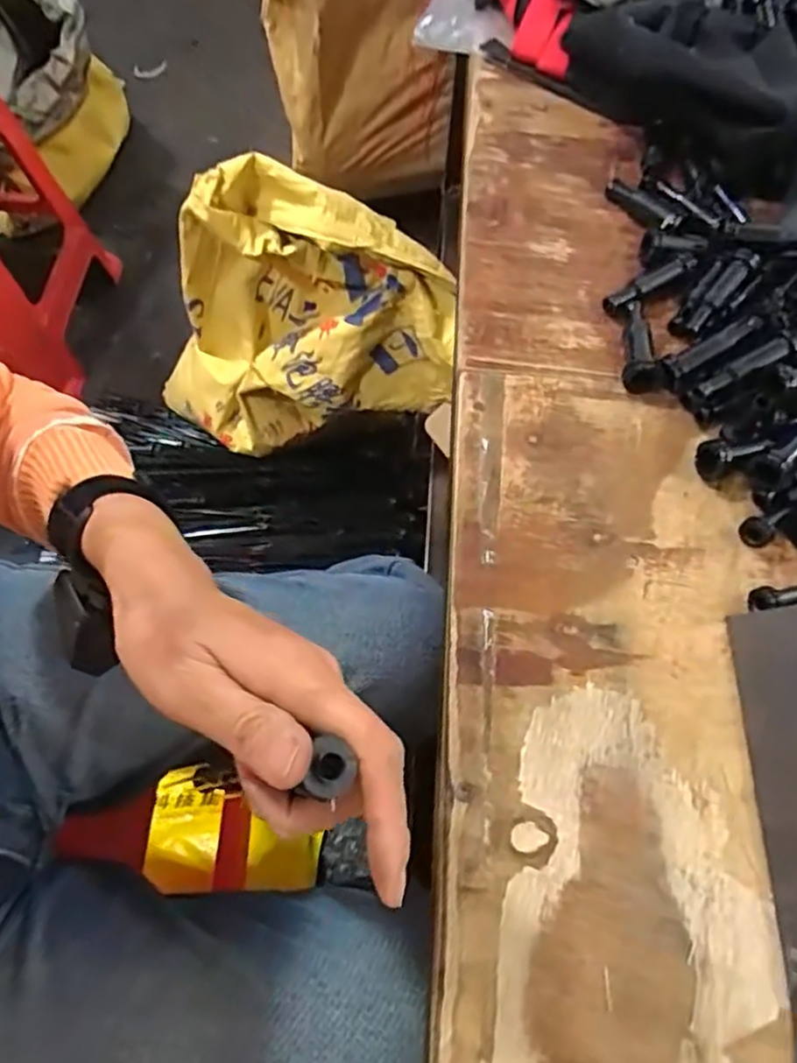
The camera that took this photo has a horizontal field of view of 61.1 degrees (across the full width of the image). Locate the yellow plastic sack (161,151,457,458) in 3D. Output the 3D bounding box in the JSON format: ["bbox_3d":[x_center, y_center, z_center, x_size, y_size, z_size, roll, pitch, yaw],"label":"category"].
[{"bbox_3d":[-0.145,-0.281,0.973,0.466,0.402,0.172,14,66,5],"label":"yellow plastic sack"}]

